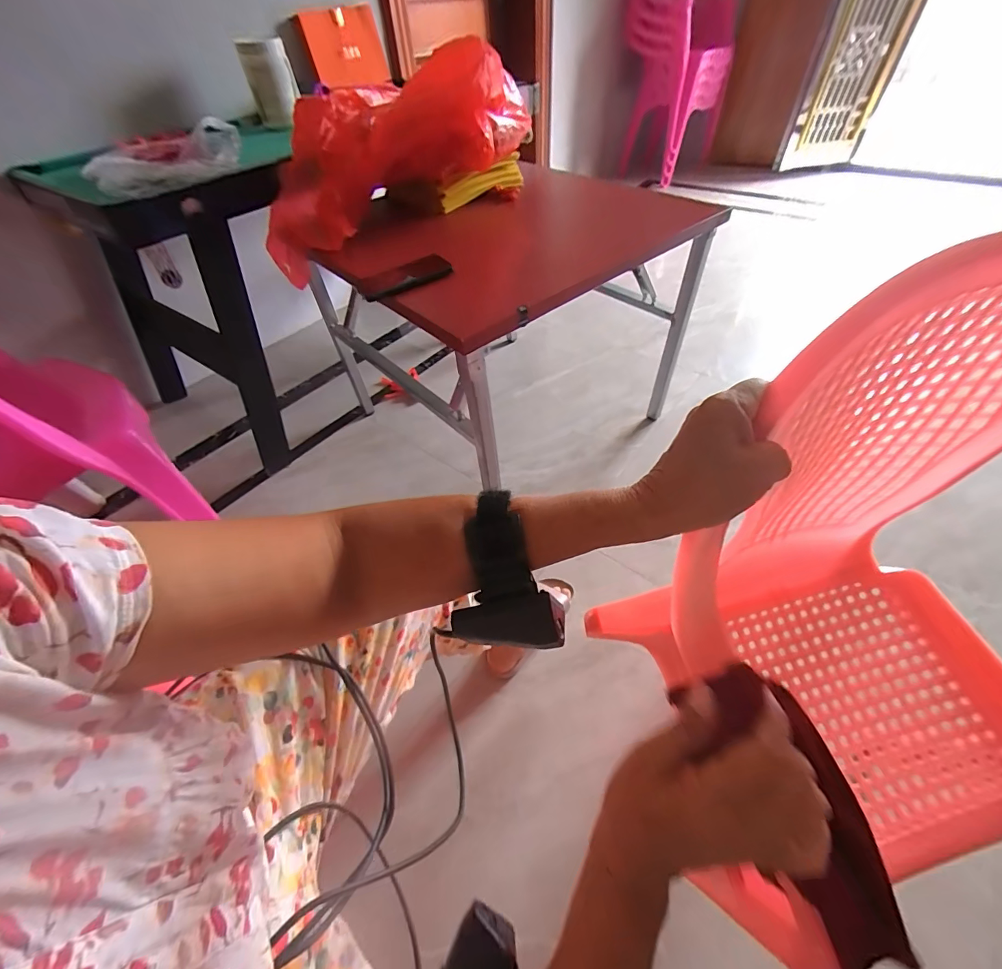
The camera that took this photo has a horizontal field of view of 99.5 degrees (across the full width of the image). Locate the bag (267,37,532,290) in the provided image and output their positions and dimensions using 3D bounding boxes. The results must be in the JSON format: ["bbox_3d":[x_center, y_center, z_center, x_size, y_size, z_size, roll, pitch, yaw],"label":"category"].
[{"bbox_3d":[-0.230,-0.647,0.826,0.574,0.214,0.223,-25,52,7],"label":"bag"}]

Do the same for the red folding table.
[{"bbox_3d":[-0.011,-0.406,1.077,0.685,0.550,0.739,-31,53,-19],"label":"red folding table"}]

